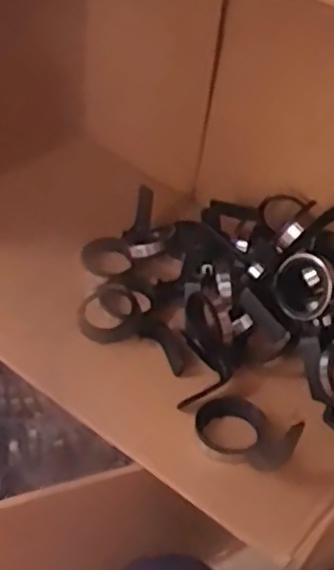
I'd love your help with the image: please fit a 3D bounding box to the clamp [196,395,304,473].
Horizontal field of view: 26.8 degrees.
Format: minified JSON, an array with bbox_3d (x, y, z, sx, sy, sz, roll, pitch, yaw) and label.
[{"bbox_3d":[0.081,0.144,0.701,0.099,0.030,0.059,26,47,19],"label":"clamp"}]

